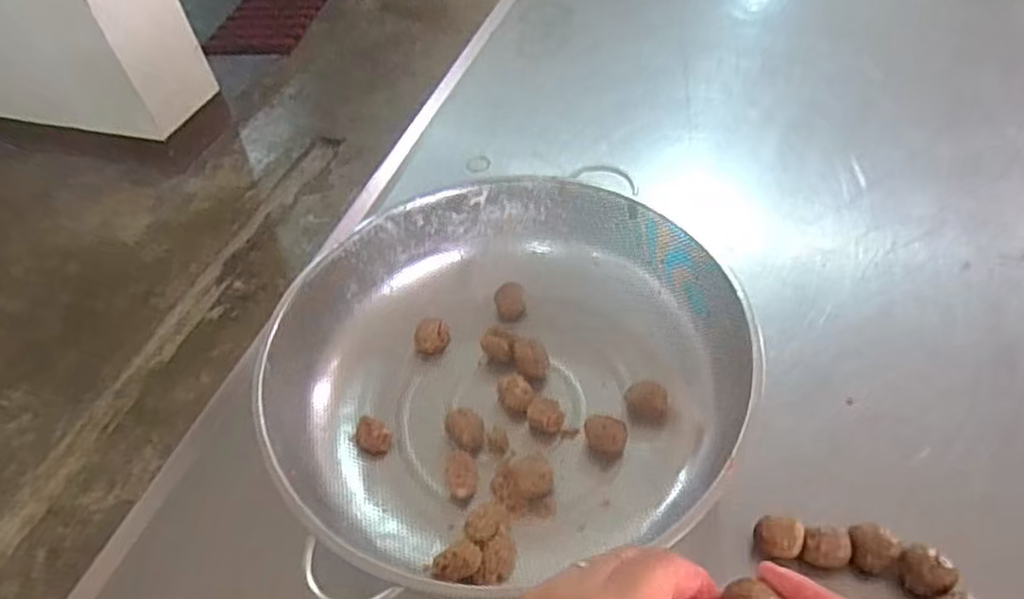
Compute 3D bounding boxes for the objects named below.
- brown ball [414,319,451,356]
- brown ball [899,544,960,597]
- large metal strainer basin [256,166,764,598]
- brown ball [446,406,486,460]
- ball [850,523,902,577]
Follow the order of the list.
[{"bbox_3d":[-0.079,0.038,0.673,0.034,0.027,0.029,-14,49,-6],"label":"brown ball"},{"bbox_3d":[0.303,0.198,0.493,0.032,0.029,0.034,-3,49,3],"label":"brown ball"},{"bbox_3d":[-0.009,0.045,0.603,0.355,0.109,0.334,-3,49,3],"label":"large metal strainer basin"},{"bbox_3d":[-0.040,0.119,0.599,0.031,0.027,0.039,-18,49,-9],"label":"brown ball"},{"bbox_3d":[0.268,0.188,0.503,0.032,0.029,0.030,-3,49,3],"label":"ball"}]

